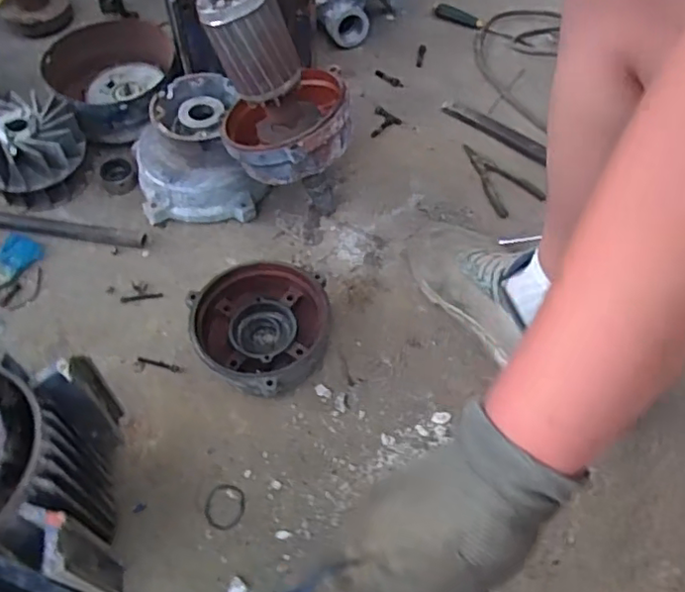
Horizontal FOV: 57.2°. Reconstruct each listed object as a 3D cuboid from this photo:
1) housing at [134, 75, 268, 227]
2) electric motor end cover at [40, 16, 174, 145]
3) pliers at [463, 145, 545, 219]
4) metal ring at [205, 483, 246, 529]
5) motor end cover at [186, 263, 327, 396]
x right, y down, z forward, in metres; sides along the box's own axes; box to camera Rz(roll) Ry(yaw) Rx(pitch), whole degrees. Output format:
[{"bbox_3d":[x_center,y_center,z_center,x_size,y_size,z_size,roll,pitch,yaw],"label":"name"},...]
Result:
[{"bbox_3d":[-0.206,-0.194,0.871,0.163,0.111,0.184,-18,60,-14],"label":"housing"},{"bbox_3d":[-0.344,-0.317,0.932,0.185,0.083,0.186,0,57,-3],"label":"electric motor end cover"},{"bbox_3d":[0.232,-0.179,0.936,0.071,0.018,0.141,-19,60,-15],"label":"pliers"},{"bbox_3d":[-0.123,0.218,0.653,0.041,0.004,0.045,1,57,-2],"label":"metal ring"},{"bbox_3d":[-0.100,0.035,0.757,0.167,0.055,0.189,4,57,-1],"label":"motor end cover"}]

